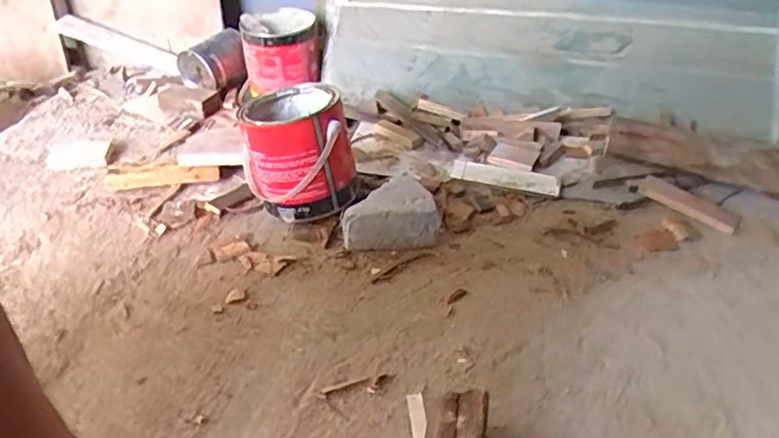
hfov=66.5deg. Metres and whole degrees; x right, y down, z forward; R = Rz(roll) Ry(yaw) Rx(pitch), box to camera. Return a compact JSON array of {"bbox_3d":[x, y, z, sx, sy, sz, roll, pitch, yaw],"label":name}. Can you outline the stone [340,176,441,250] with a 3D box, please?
[{"bbox_3d":[-0.005,0.001,0.858,0.130,0.075,0.090,-8,37,-13],"label":"stone"}]

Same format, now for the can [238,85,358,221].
[{"bbox_3d":[-0.141,-0.101,0.908,0.156,0.178,0.183,-5,36,-9],"label":"can"}]

